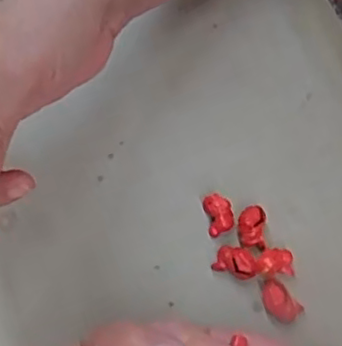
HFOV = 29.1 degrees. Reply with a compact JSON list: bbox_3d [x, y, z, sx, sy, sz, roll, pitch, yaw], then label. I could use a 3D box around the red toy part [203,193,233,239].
[{"bbox_3d":[0.024,0.022,0.337,0.013,0.016,0.019,-10,73,-2],"label":"red toy part"}]

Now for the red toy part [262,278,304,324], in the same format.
[{"bbox_3d":[0.052,0.063,0.323,0.022,0.015,0.014,41,78,13],"label":"red toy part"}]

